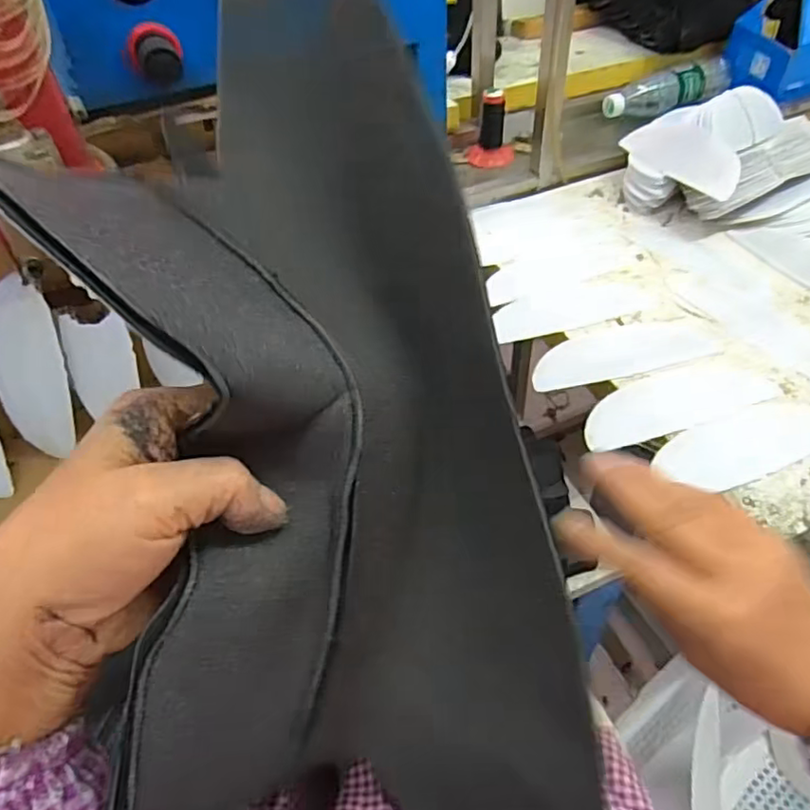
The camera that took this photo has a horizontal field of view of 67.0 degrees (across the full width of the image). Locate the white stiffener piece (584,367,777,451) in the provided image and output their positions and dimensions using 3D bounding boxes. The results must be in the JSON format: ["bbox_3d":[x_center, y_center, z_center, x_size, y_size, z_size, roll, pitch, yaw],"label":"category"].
[{"bbox_3d":[0.253,-0.004,0.579,0.195,0.006,0.067,-16,50,-12],"label":"white stiffener piece"}]

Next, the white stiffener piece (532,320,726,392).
[{"bbox_3d":[0.221,-0.056,0.627,0.199,0.007,0.069,-10,47,-6],"label":"white stiffener piece"}]

